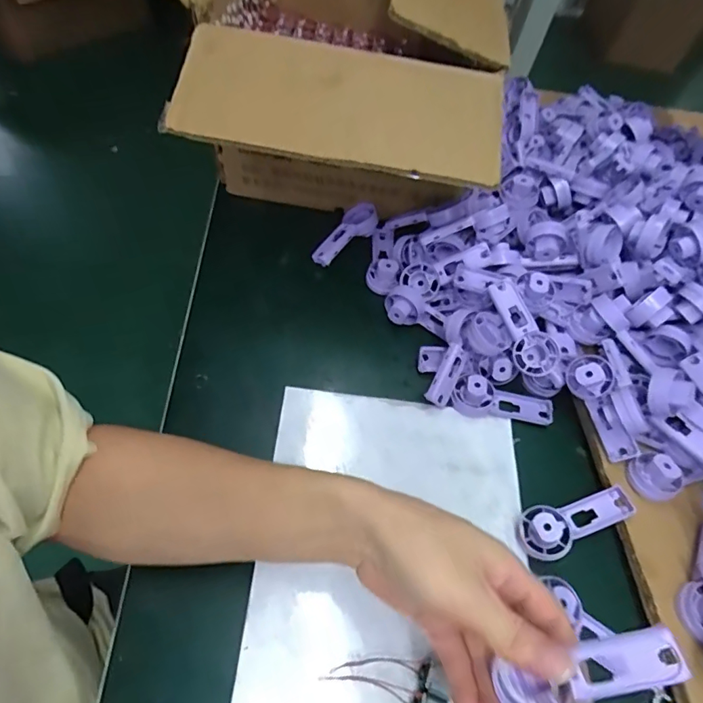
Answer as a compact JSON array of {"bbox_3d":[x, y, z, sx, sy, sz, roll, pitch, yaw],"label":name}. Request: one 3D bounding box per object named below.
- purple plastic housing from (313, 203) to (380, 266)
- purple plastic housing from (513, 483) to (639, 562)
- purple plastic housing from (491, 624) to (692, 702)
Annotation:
[{"bbox_3d":[-0.005,-0.129,0.535,0.039,0.029,0.086,28,57,11],"label":"purple plastic housing"},{"bbox_3d":[0.180,0.136,0.392,0.090,0.027,0.039,-13,59,-17],"label":"purple plastic housing"},{"bbox_3d":[0.121,0.166,0.252,0.092,0.012,0.032,-34,58,19],"label":"purple plastic housing"}]

